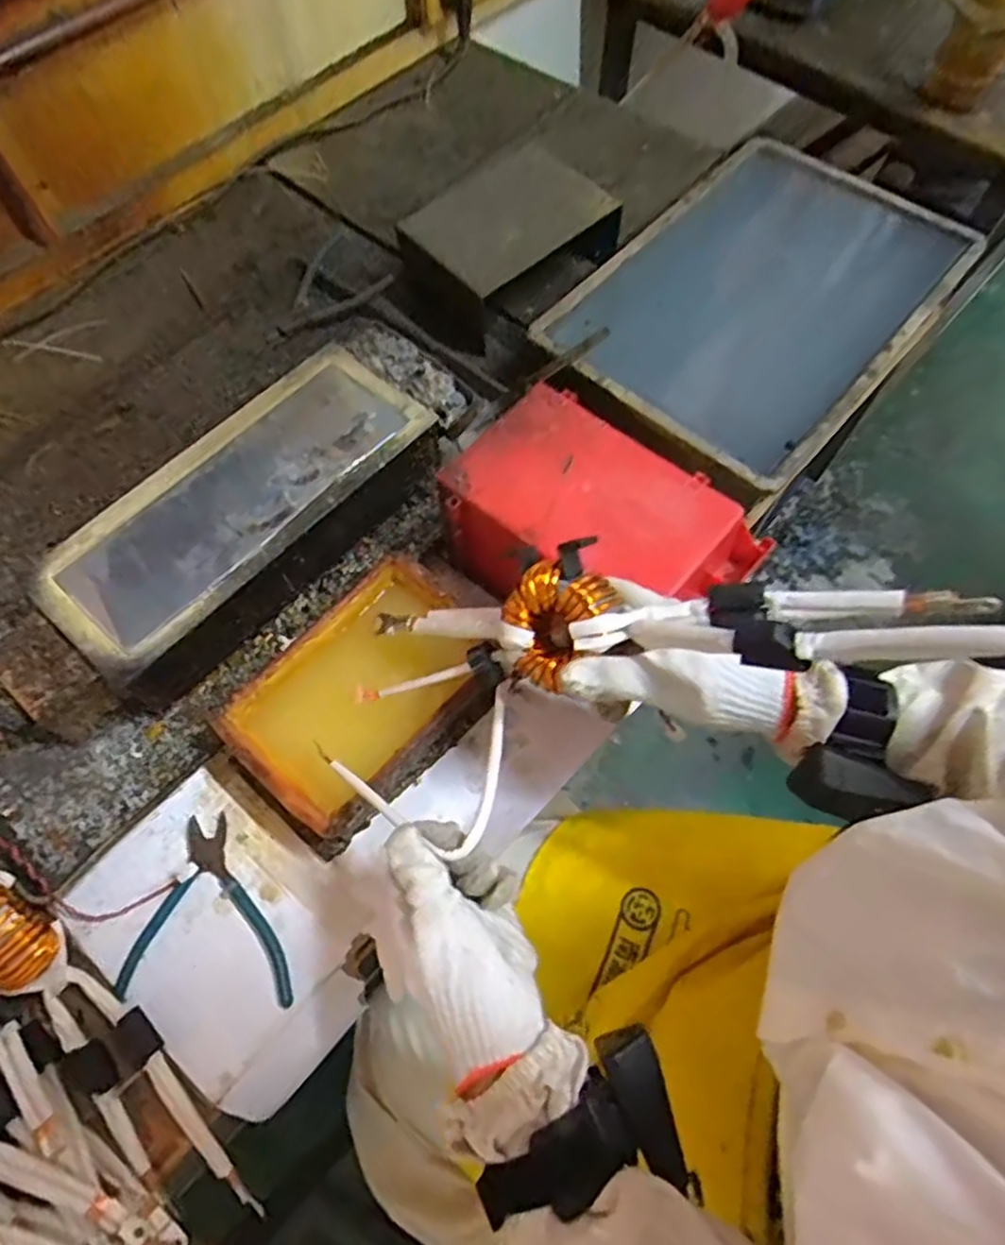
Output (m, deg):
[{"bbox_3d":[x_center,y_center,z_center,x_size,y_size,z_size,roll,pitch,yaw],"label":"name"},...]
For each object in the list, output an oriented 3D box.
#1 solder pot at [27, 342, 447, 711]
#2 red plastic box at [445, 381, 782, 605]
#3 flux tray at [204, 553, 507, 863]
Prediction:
[{"bbox_3d":[-0.219,-0.090,0.621,0.161,0.100,0.343,38,69,14],"label":"solder pot"},{"bbox_3d":[0.076,-0.076,0.562,0.232,0.089,0.156,39,70,15],"label":"red plastic box"},{"bbox_3d":[-0.108,0.061,0.551,0.205,0.074,0.142,-41,73,-18],"label":"flux tray"}]

